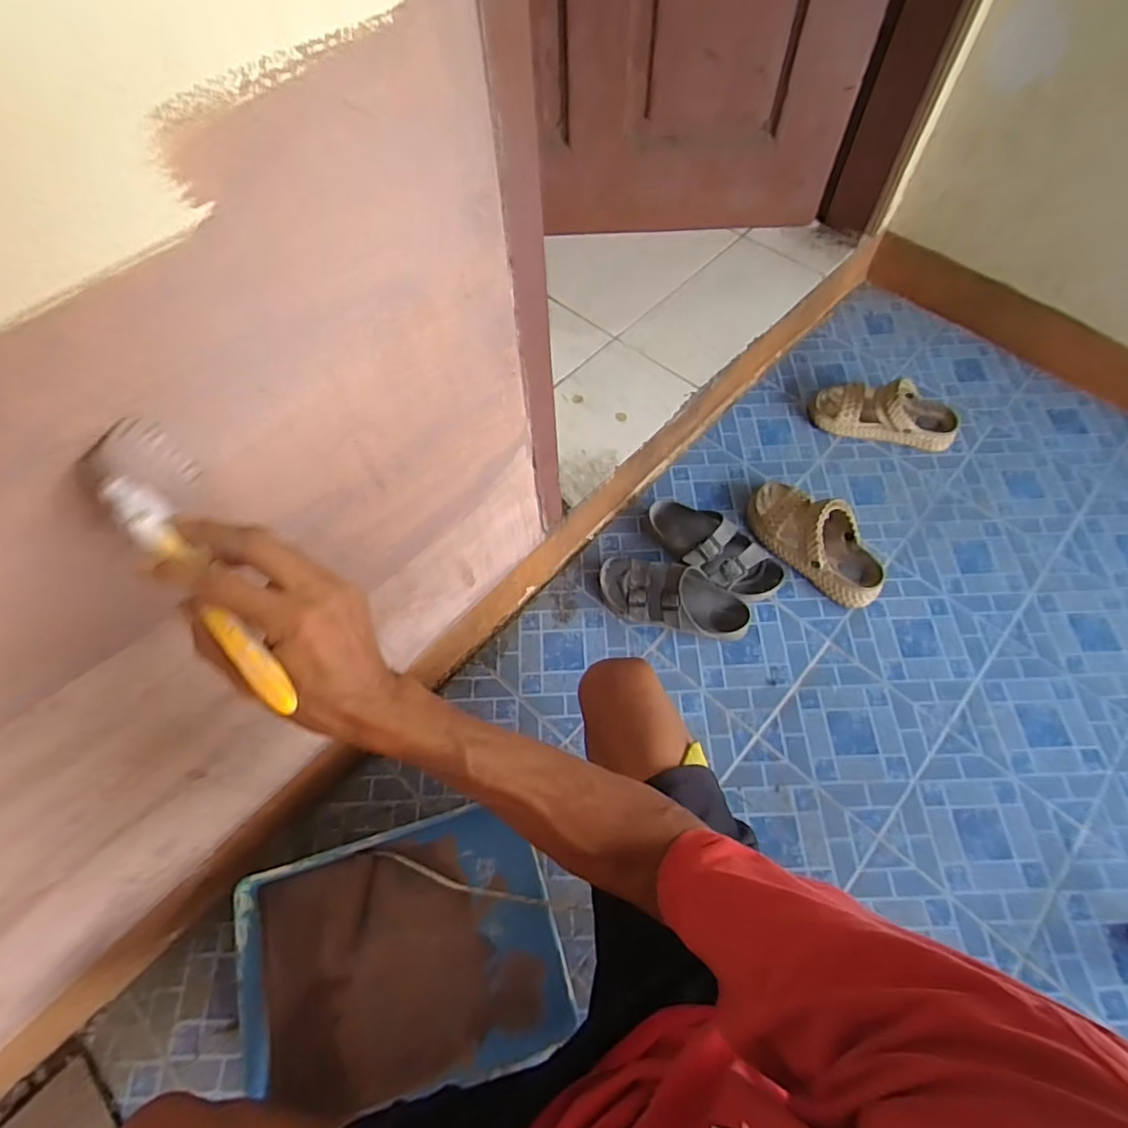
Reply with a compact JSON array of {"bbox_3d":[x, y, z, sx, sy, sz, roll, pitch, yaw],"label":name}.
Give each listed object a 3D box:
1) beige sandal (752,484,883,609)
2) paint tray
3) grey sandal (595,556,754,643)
[{"bbox_3d":[0.420,-0.047,0.961,0.255,0.102,0.115,38,69,19],"label":"beige sandal"},{"bbox_3d":[-0.192,0.479,0.713,0.362,0.070,0.281,-17,63,-7],"label":"paint tray"},{"bbox_3d":[0.174,0.054,0.926,0.246,0.070,0.101,16,64,10],"label":"grey sandal"}]

